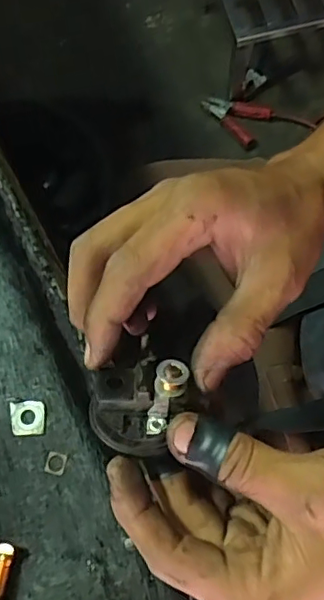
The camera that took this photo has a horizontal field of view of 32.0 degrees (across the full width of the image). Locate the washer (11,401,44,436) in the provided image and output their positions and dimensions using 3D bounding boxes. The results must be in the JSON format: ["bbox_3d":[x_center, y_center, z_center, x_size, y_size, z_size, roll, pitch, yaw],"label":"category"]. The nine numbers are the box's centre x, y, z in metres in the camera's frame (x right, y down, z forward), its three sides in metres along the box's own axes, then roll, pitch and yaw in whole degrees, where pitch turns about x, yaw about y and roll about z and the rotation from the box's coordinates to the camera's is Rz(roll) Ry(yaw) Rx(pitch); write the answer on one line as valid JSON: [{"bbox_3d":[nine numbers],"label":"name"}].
[{"bbox_3d":[-0.073,0.063,0.304,0.018,0.004,0.018,-5,72,0],"label":"washer"}]

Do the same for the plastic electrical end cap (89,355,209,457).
[{"bbox_3d":[-0.007,0.047,0.253,0.050,0.017,0.041,-14,72,-3],"label":"plastic electrical end cap"}]

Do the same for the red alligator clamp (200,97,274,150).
[{"bbox_3d":[0.168,-0.429,1.299,0.153,0.027,0.113,28,75,2],"label":"red alligator clamp"}]

